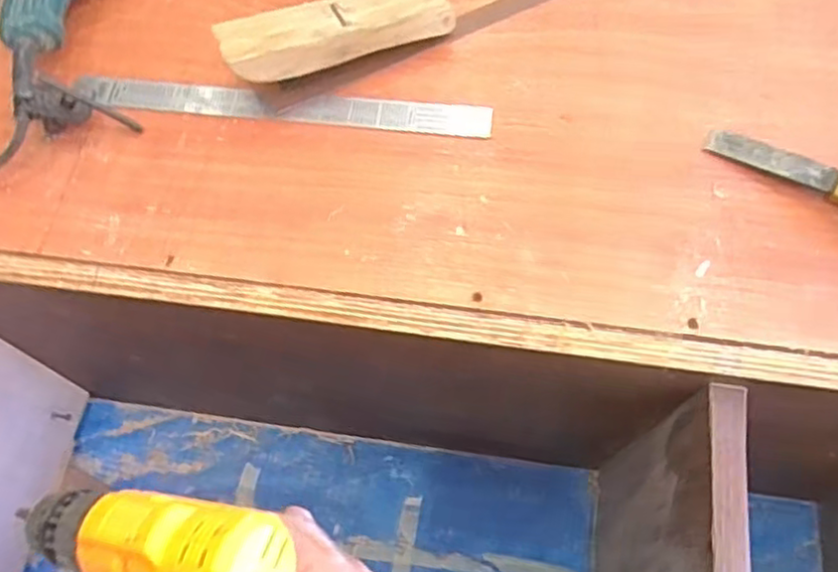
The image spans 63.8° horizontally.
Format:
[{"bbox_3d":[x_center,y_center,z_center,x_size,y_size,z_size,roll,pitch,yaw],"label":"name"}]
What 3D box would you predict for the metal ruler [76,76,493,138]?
[{"bbox_3d":[-0.105,-0.139,0.524,0.318,0.007,0.027,5,73,2],"label":"metal ruler"}]

